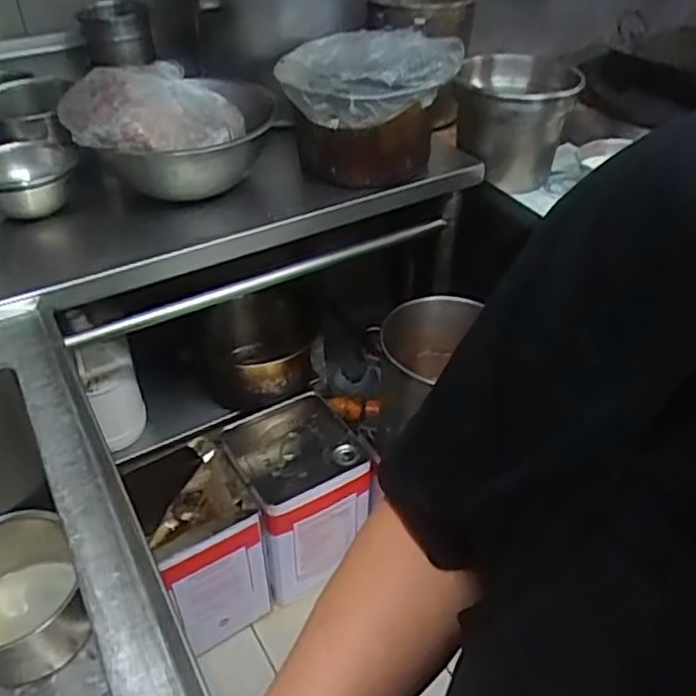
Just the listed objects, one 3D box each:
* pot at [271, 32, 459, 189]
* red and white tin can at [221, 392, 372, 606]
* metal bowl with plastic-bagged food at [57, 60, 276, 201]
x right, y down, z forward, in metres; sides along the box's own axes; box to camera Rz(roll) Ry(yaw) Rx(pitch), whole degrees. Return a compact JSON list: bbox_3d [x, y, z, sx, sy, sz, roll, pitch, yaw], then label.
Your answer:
[{"bbox_3d":[0.035,-0.415,1.131,0.279,0.203,0.259,0,39,0],"label":"pot"},{"bbox_3d":[-0.107,0.307,1.413,0.223,0.287,0.245,-19,42,-22],"label":"red and white tin can"},{"bbox_3d":[-0.267,-0.351,1.046,0.315,0.167,0.239,-13,41,-16],"label":"metal bowl with plastic-bagged food"}]

